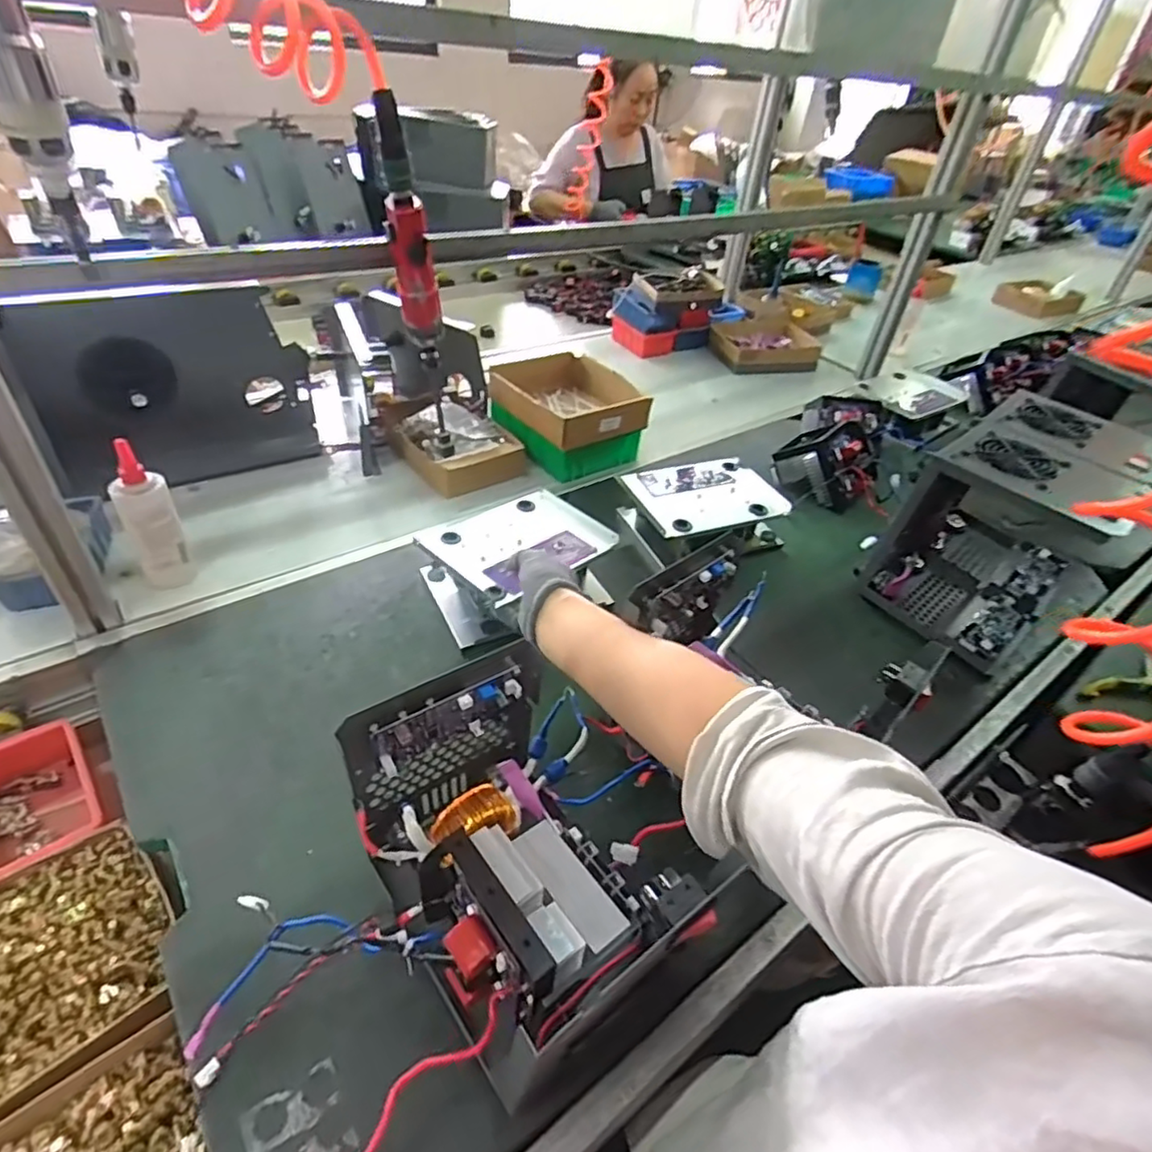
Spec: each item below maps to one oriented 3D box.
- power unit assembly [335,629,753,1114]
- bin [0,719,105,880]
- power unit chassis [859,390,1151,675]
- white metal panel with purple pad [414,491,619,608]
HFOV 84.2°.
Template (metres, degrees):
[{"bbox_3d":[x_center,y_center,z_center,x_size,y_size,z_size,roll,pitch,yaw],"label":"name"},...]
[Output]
[{"bbox_3d":[-0.049,0.197,0.447,0.146,0.186,0.211,-21,47,-29],"label":"power unit assembly"},{"bbox_3d":[-0.508,0.217,0.599,0.105,0.052,0.154,-26,51,-32],"label":"bin"},{"bbox_3d":[0.563,-0.067,0.812,0.319,0.232,0.213,-26,49,-33],"label":"power unit chassis"},{"bbox_3d":[-0.072,-0.045,0.762,0.194,0.026,0.152,-28,54,-31],"label":"white metal panel with purple pad"}]

